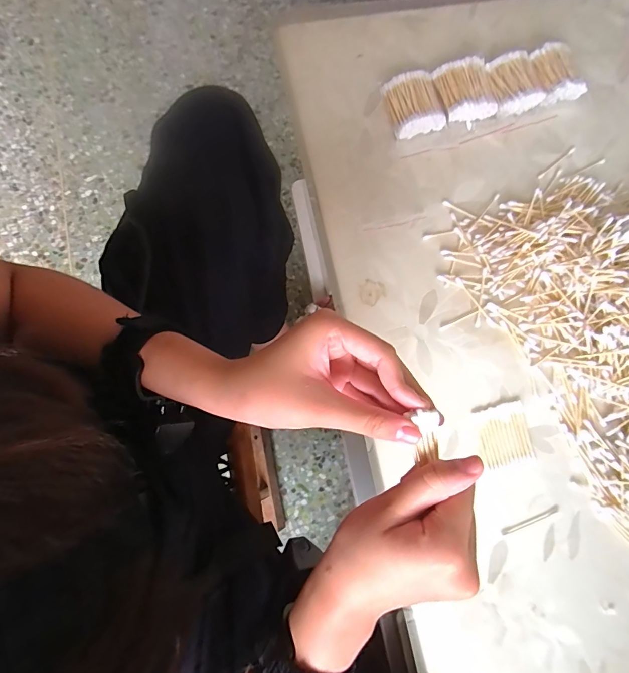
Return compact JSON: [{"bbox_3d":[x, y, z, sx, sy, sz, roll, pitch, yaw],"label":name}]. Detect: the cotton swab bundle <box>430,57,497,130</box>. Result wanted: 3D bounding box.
[{"bbox_3d":[0.190,-0.308,0.480,0.066,0.030,0.076,-16,80,-7],"label":"cotton swab bundle"}]

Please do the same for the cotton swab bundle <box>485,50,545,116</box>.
[{"bbox_3d":[0.252,-0.320,0.488,0.066,0.024,0.076,-15,80,-7],"label":"cotton swab bundle"}]

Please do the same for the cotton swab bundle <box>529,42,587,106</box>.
[{"bbox_3d":[0.310,-0.338,0.496,0.065,0.032,0.071,-17,80,-7],"label":"cotton swab bundle"}]

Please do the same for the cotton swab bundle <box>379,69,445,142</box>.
[{"bbox_3d":[0.124,-0.288,0.473,0.070,0.026,0.071,-21,81,-7],"label":"cotton swab bundle"}]

